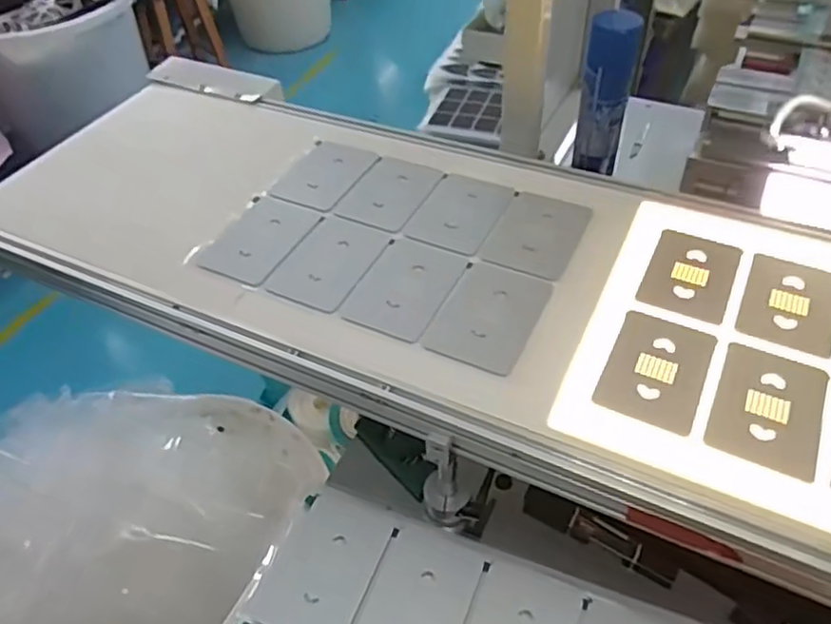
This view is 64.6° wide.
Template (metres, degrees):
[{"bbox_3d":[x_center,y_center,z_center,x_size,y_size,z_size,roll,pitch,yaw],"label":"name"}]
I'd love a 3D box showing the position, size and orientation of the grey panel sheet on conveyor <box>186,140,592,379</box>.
[{"bbox_3d":[-0.020,-0.075,0.652,0.330,0.006,0.235,19,51,21],"label":"grey panel sheet on conveyor"}]

